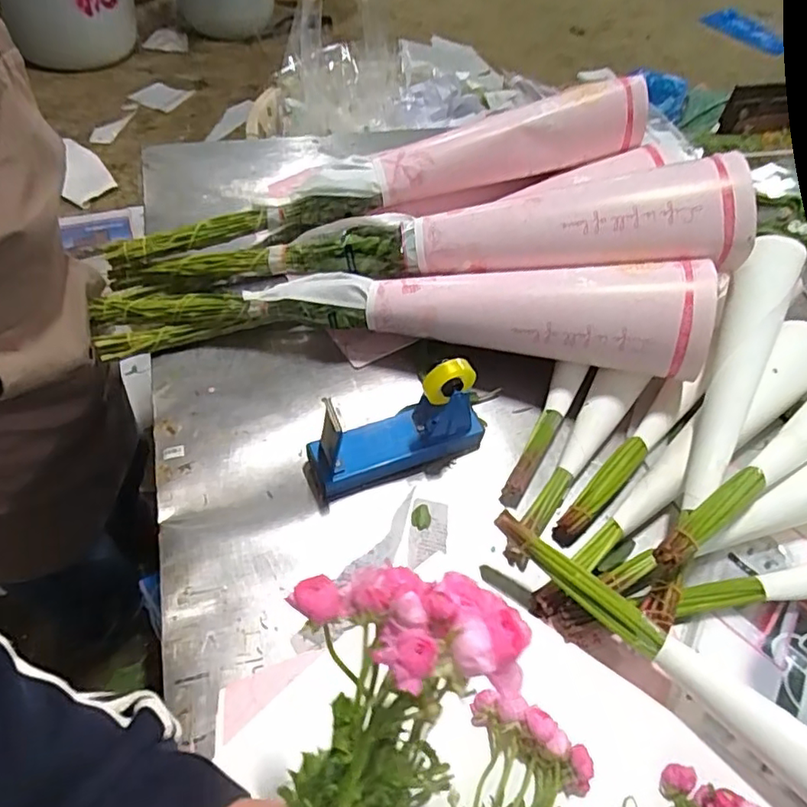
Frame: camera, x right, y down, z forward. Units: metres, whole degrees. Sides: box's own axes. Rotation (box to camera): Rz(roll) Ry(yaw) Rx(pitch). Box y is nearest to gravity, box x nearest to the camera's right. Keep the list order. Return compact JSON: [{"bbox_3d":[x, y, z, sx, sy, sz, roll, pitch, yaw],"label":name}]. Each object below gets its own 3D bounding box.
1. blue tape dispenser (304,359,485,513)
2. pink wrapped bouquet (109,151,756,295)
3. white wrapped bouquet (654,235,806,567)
[{"bbox_3d":[-0.006,0.020,0.648,0.211,0.142,0.066,-17,56,-18],"label":"blue tape dispenser"},{"bbox_3d":[0.014,-0.208,0.755,0.824,0.084,0.107,-5,52,6],"label":"pink wrapped bouquet"},{"bbox_3d":[0.382,-0.030,0.669,0.079,0.077,0.429,26,67,14],"label":"white wrapped bouquet"}]

